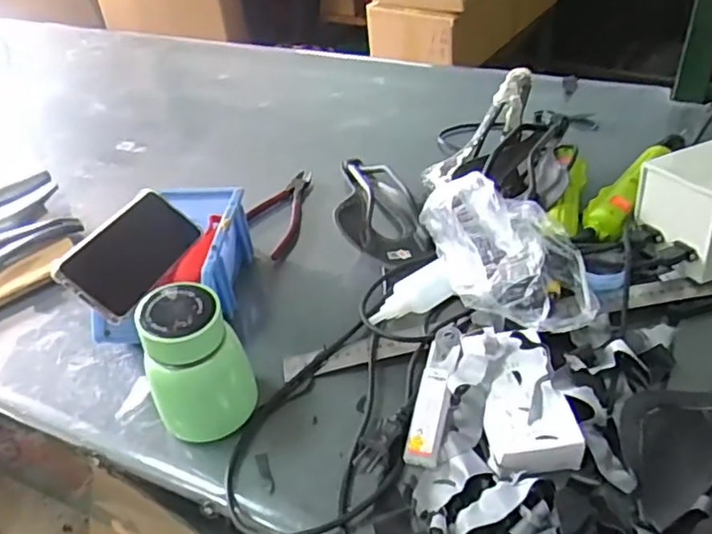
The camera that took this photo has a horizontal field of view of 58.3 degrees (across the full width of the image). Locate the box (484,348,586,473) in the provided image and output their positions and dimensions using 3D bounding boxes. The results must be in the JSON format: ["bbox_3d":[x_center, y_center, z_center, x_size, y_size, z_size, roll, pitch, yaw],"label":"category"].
[{"bbox_3d":[0.129,0.109,0.493,0.060,0.026,0.094,-9,40,-3],"label":"box"}]

